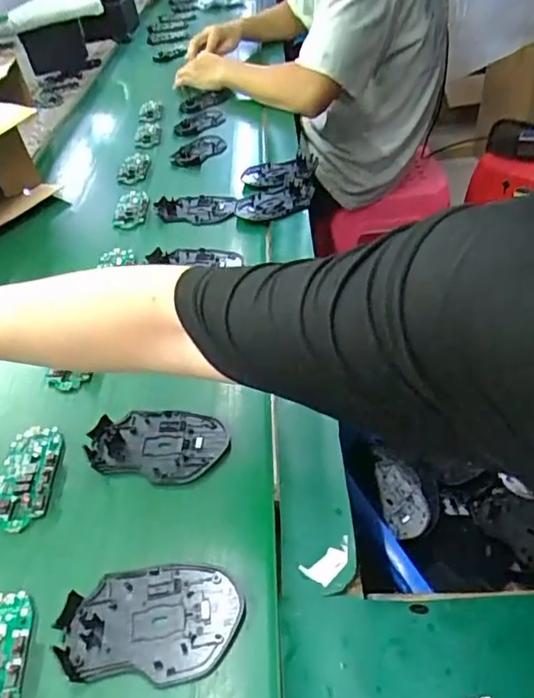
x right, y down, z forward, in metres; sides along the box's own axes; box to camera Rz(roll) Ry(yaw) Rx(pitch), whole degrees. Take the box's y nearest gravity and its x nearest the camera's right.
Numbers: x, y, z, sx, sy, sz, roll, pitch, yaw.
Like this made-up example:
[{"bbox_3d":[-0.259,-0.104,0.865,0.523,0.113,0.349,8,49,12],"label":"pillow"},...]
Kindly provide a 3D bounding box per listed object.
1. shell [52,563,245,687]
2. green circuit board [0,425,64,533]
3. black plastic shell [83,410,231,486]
[{"bbox_3d":[-0.076,0.175,0.362,0.115,0.010,0.071,-3,42,5],"label":"shell"},{"bbox_3d":[-0.198,0.102,0.458,0.048,0.012,0.096,-9,41,-2],"label":"green circuit board"},{"bbox_3d":[-0.092,0.080,0.474,0.117,0.015,0.070,6,43,15],"label":"black plastic shell"}]

